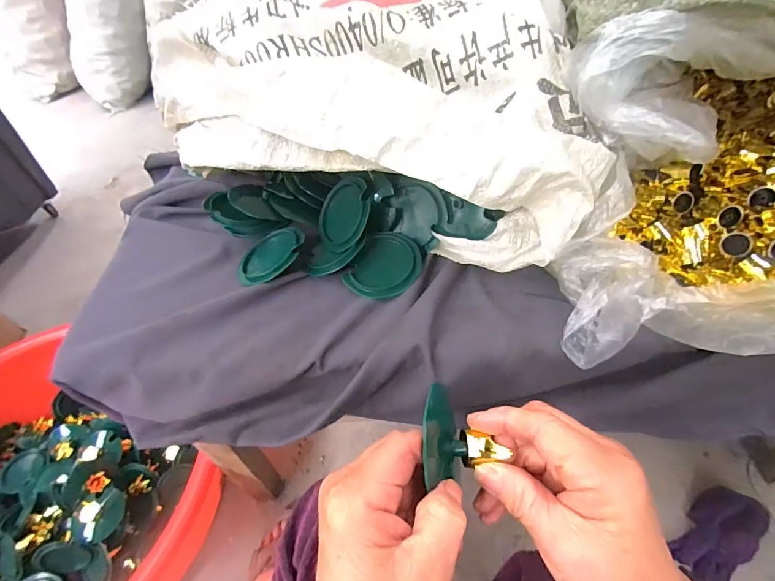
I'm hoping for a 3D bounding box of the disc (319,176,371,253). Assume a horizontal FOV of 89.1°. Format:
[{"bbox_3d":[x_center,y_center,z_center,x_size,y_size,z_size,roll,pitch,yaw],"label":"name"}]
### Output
[{"bbox_3d":[-0.044,-0.076,0.395,0.007,0.074,0.071,13,11,-45],"label":"disc"}]

